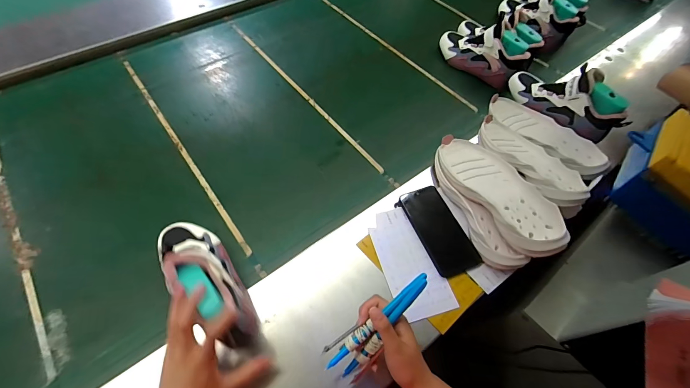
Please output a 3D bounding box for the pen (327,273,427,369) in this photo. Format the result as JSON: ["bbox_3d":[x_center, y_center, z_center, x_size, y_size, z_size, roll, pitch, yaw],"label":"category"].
[{"bbox_3d":[0.041,0.156,0.398,0.162,0.017,0.015,-43,71,-5],"label":"pen"}]

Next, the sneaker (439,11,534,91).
[{"bbox_3d":[0.351,-0.369,0.818,0.088,0.135,0.232,-33,65,-21],"label":"sneaker"}]

